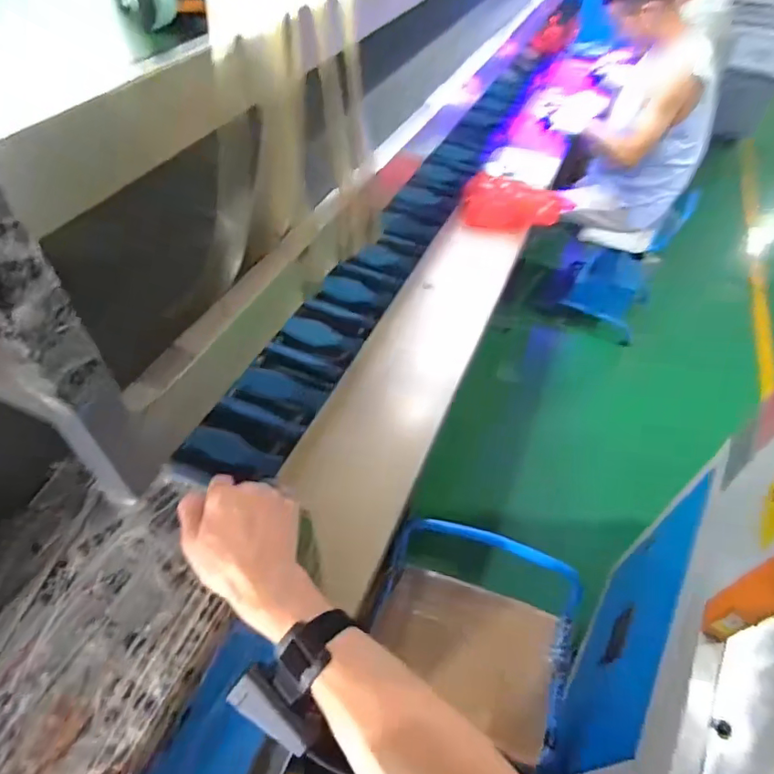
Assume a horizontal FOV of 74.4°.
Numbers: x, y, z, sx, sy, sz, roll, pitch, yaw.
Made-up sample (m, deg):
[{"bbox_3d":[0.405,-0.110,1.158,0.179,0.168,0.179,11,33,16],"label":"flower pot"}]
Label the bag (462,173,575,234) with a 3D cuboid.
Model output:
[{"bbox_3d":[0.385,-0.549,1.558,0.307,0.141,0.111,10,49,7],"label":"bag"}]

